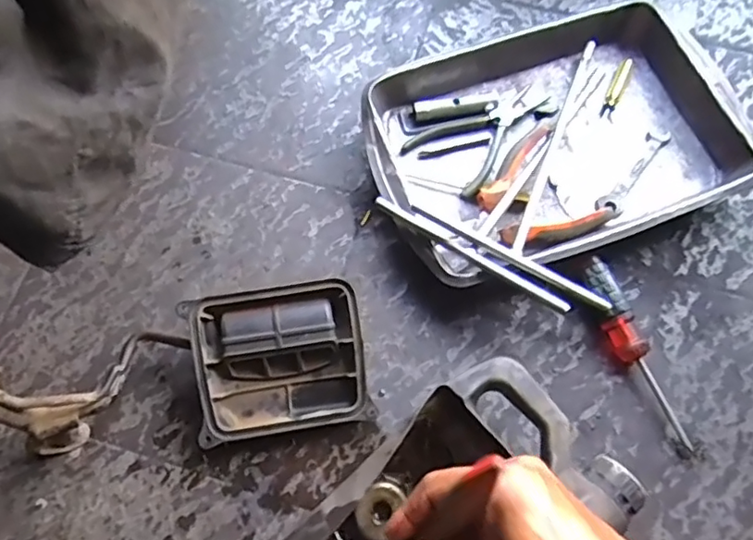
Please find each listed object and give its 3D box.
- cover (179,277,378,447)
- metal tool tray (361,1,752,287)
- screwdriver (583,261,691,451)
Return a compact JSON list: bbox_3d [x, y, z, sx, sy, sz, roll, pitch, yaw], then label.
[{"bbox_3d":[-0.084,0.080,0.527,0.144,0.056,0.119,-9,69,-2],"label":"cover"},{"bbox_3d":[0.179,-0.135,0.606,0.368,0.053,0.257,-20,70,-6],"label":"metal tool tray"},{"bbox_3d":[0.230,0.074,0.533,0.026,0.026,0.176,-21,77,-6],"label":"screwdriver"}]

